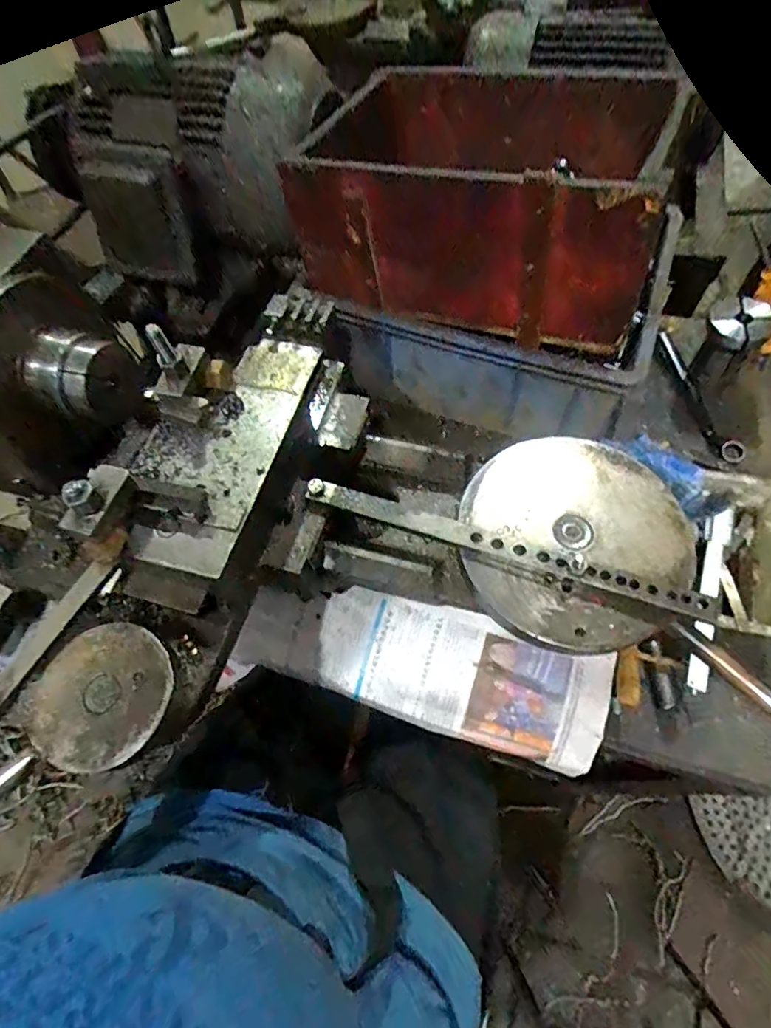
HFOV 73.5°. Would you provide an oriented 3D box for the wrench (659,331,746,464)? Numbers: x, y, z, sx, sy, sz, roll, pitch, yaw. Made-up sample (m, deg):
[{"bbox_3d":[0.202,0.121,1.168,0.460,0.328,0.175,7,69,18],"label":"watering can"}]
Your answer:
[{"bbox_3d":[0.396,-0.151,0.659,0.023,0.033,0.215,-7,61,0],"label":"wrench"}]

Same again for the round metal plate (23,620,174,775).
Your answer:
[{"bbox_3d":[-0.202,0.129,0.368,0.094,0.007,0.099,-3,65,6],"label":"round metal plate"}]

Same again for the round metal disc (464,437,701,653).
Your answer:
[{"bbox_3d":[0.156,0.016,0.434,0.181,0.018,0.190,-1,61,3],"label":"round metal disc"}]

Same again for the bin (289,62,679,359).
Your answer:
[{"bbox_3d":[0.091,-0.350,0.553,0.361,0.167,0.285,12,63,10],"label":"bin"}]

